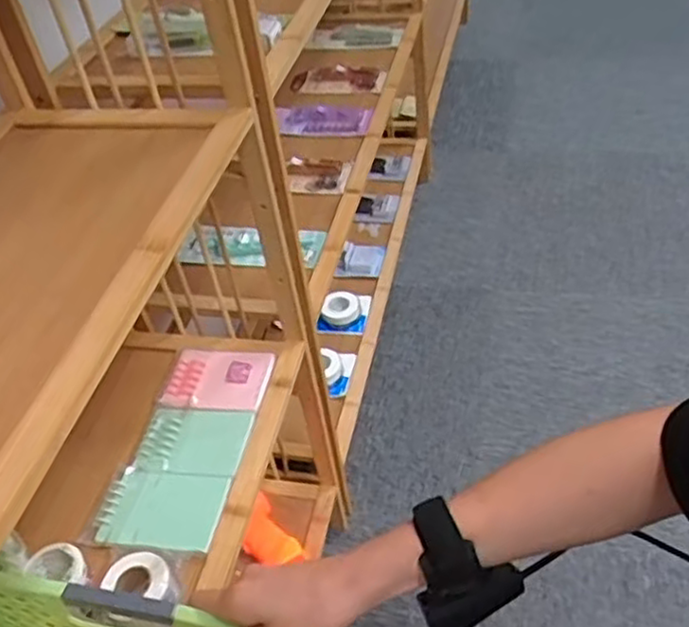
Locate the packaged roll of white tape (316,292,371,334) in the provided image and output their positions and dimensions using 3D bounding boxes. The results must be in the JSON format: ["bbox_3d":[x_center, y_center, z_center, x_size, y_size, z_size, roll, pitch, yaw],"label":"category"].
[{"bbox_3d":[-0.002,-0.003,1.232,0.079,0.032,0.106,4,45,13],"label":"packaged roll of white tape"}]

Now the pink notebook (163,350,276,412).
[{"bbox_3d":[-0.131,0.067,0.740,0.107,0.010,0.074,5,44,11],"label":"pink notebook"}]

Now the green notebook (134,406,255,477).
[{"bbox_3d":[-0.145,0.122,0.690,0.102,0.005,0.076,4,44,9],"label":"green notebook"}]

